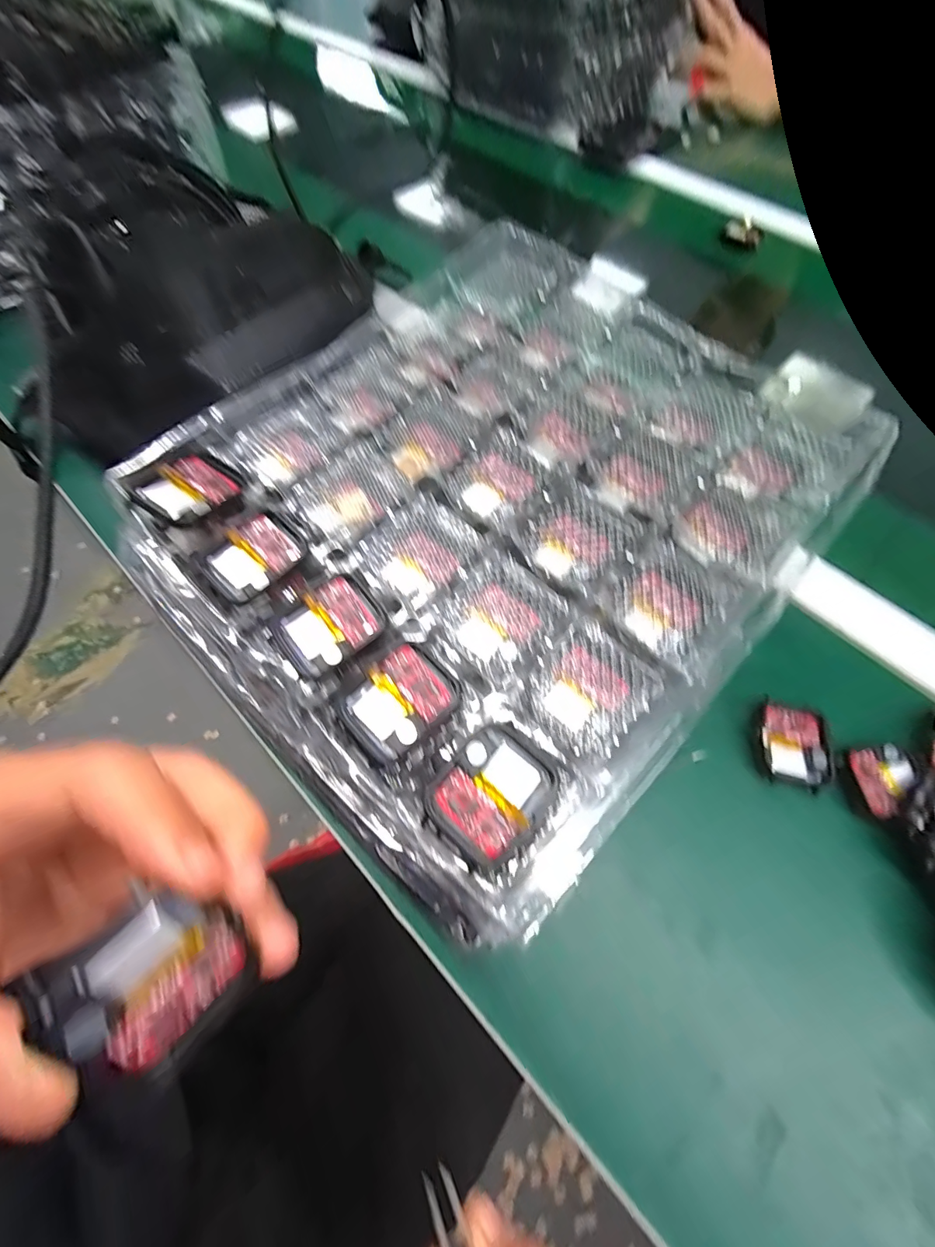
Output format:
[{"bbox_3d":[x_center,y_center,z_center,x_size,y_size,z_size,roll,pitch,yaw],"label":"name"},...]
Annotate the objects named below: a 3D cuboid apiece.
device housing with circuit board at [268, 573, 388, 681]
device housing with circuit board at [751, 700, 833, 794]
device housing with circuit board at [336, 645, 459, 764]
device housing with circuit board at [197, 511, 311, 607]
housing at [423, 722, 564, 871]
[{"bbox_3d":[-0.059,0.000,0.191,0.044,0.006,0.034,-33,70,-16],"label":"device housing with circuit board"},{"bbox_3d":[0.180,0.066,0.245,0.039,0.006,0.044,12,65,6],"label":"device housing with circuit board"},{"bbox_3d":[-0.027,0.030,0.177,0.043,0.005,0.034,-38,70,-16],"label":"device housing with circuit board"},{"bbox_3d":[-0.097,-0.031,0.205,0.043,0.008,0.033,-41,72,-19],"label":"device housing with circuit board"},{"bbox_3d":[0.010,0.061,0.163,0.045,0.006,0.037,-42,71,-17],"label":"housing"}]

